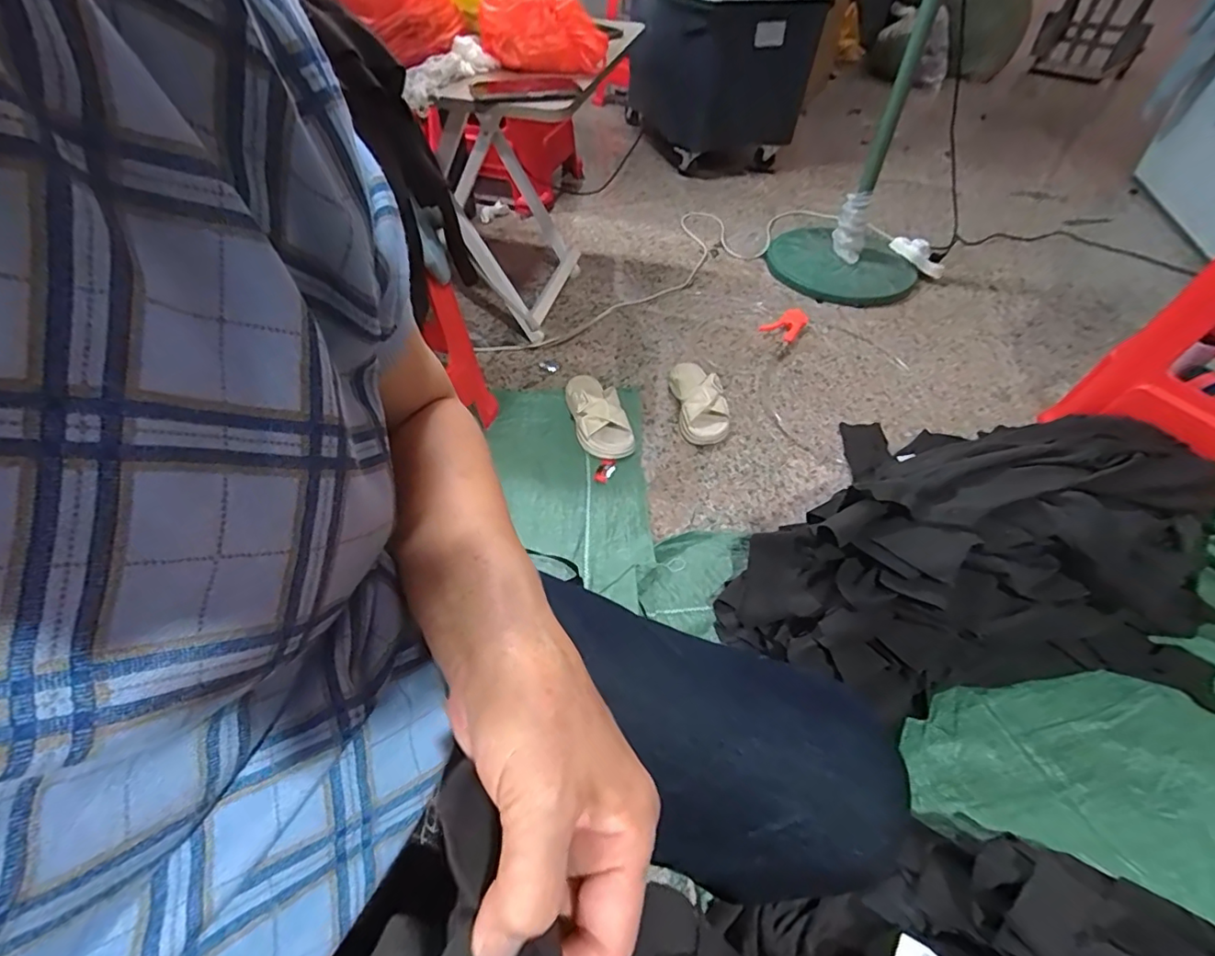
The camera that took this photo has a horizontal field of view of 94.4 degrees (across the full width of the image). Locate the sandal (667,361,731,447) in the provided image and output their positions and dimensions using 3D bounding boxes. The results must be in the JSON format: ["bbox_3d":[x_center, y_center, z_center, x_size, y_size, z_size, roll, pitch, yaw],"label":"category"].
[{"bbox_3d":[0.189,-0.176,1.186,0.095,0.072,0.226,-7,49,-8],"label":"sandal"}]

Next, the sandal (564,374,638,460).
[{"bbox_3d":[-0.030,-0.144,1.144,0.102,0.072,0.261,-16,51,-16],"label":"sandal"}]

